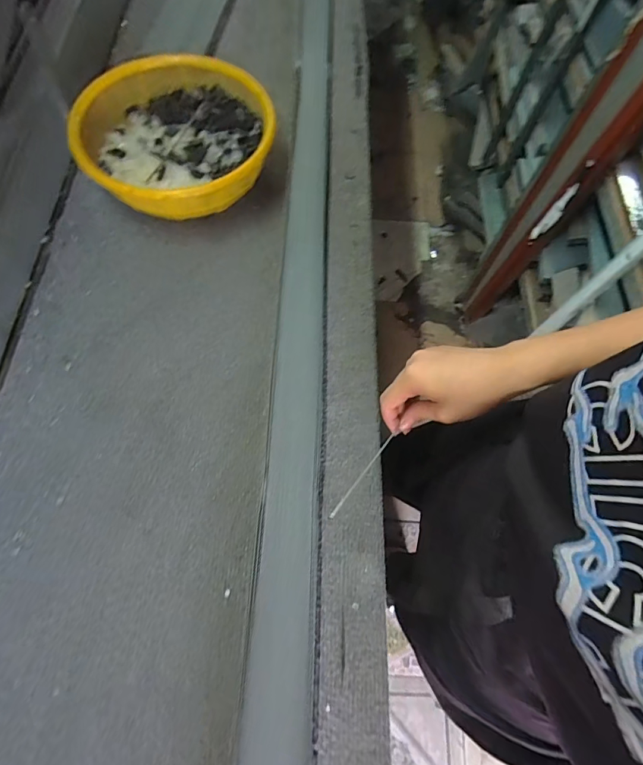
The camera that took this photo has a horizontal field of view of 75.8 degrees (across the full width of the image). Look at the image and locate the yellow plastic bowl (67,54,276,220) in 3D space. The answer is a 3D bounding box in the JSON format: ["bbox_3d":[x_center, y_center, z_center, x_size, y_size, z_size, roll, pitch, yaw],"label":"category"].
[{"bbox_3d":[-0.175,-0.298,0.512,0.224,0.073,0.232,1,69,-2],"label":"yellow plastic bowl"}]

